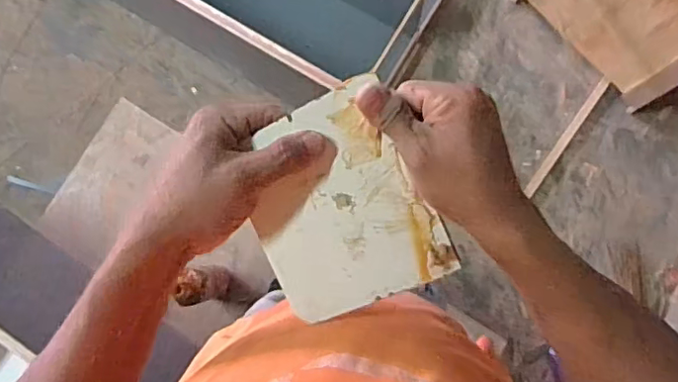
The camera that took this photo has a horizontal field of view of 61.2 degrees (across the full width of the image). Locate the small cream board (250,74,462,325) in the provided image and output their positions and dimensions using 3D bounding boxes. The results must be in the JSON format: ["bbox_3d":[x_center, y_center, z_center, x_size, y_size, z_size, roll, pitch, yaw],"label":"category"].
[{"bbox_3d":[0.000,0.011,0.390,0.114,0.006,0.141,-25,95,-2],"label":"small cream board"}]

